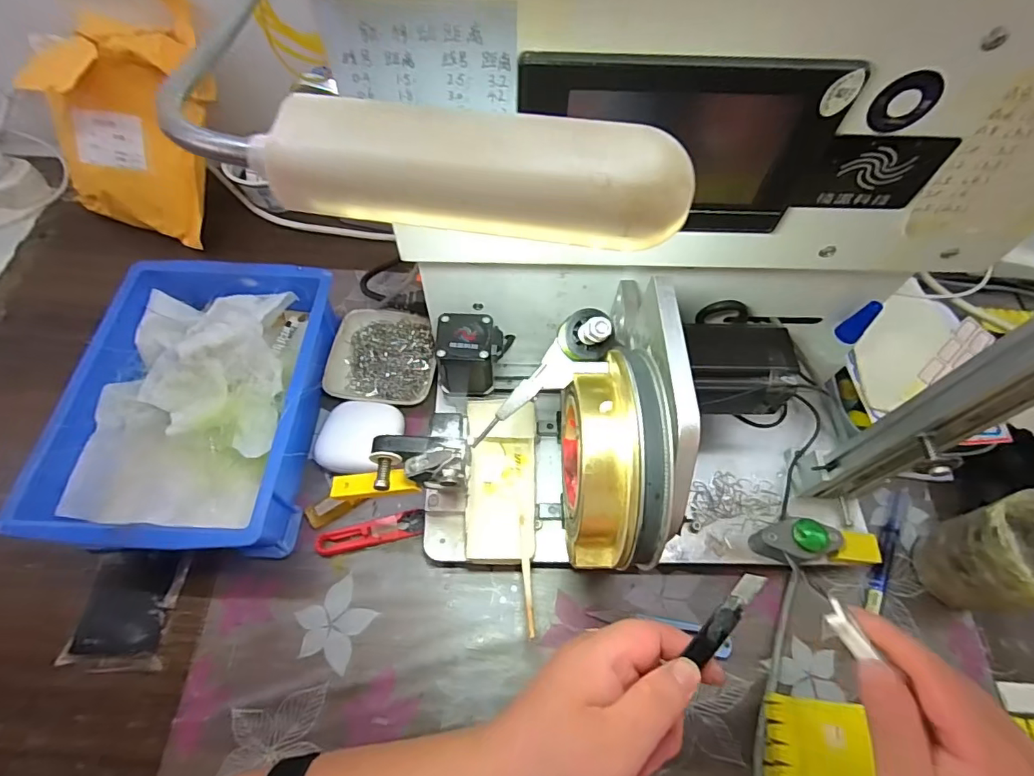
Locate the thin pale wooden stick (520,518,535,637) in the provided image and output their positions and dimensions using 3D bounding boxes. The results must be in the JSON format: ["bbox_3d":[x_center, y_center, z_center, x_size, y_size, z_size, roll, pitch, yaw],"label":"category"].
[{"bbox_3d":[0.007,0.129,0.356,0.006,0.008,0.085,-4,48,-1],"label":"thin pale wooden stick"}]

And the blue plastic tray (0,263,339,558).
[{"bbox_3d":[-0.258,0.010,0.424,0.179,0.071,0.248,2,62,-1],"label":"blue plastic tray"}]

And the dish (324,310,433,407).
[{"bbox_3d":[-0.125,-0.031,0.474,0.095,0.016,0.100,1,62,-1],"label":"dish"}]

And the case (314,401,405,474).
[{"bbox_3d":[-0.132,0.042,0.425,0.064,0.024,0.063,11,62,5],"label":"case"}]

